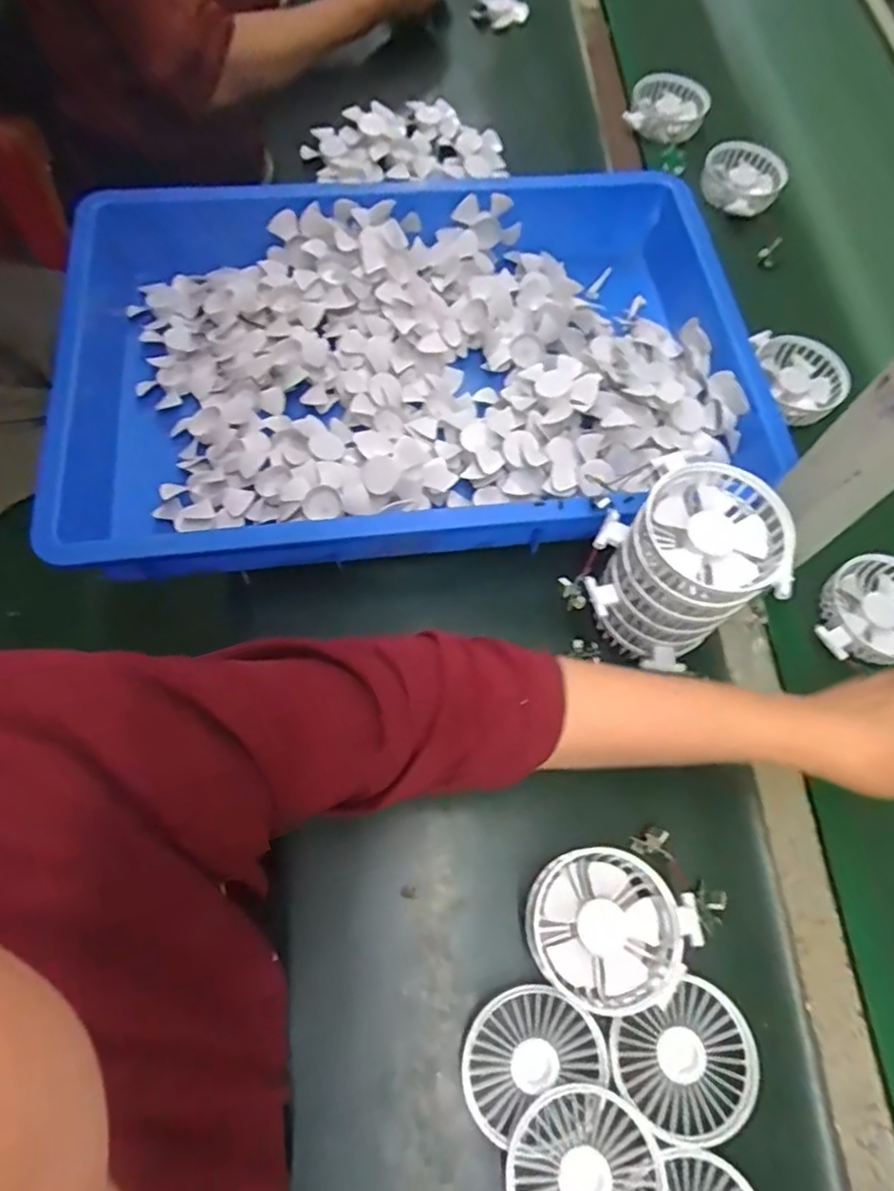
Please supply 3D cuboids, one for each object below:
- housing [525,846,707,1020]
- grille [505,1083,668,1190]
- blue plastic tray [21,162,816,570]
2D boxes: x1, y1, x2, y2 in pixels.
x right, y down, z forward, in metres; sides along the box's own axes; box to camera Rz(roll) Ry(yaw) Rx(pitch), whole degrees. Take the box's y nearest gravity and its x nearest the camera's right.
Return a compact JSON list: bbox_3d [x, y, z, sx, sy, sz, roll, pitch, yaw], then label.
[{"bbox_3d":[0.104,0.218,0.418,0.105,0.041,0.091,34,67,10],"label":"housing"},{"bbox_3d":[0.081,0.342,0.379,0.090,0.017,0.087,2,66,-4],"label":"grille"},{"bbox_3d":[-0.031,-0.209,0.579,0.581,0.080,0.381,-6,67,-8],"label":"blue plastic tray"}]

